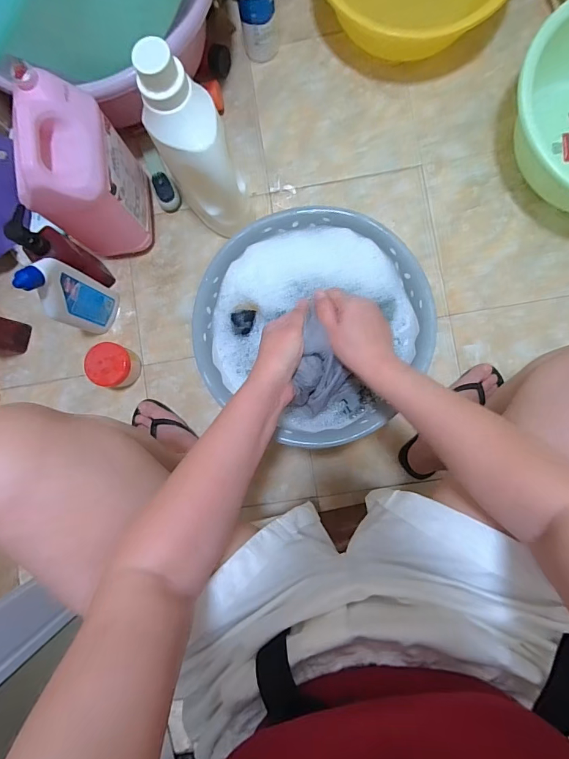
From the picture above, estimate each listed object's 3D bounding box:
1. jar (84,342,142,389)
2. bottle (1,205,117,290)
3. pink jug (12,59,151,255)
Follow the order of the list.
[{"bbox_3d":[-0.281,-0.022,0.646,0.065,0.069,0.070,10,88,4],"label":"jar"},{"bbox_3d":[-0.341,-0.188,0.589,0.058,0.199,0.055,-7,81,14],"label":"bottle"},{"bbox_3d":[-0.284,-0.291,0.561,0.096,0.204,0.158,-1,87,4],"label":"pink jug"}]

